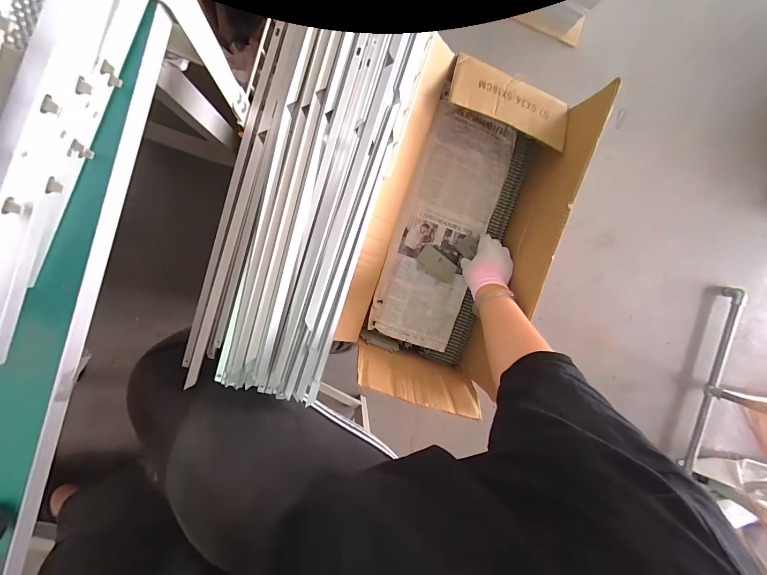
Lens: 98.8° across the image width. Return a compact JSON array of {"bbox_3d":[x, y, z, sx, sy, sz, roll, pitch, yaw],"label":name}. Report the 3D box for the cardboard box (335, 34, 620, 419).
[{"bbox_3d":[0.130,-0.103,0.621,0.290,0.197,0.579,17,94,-8],"label":"cardboard box"}]

